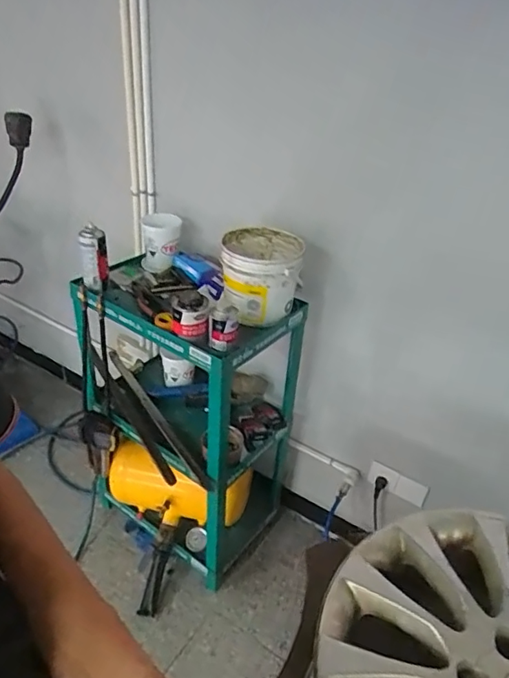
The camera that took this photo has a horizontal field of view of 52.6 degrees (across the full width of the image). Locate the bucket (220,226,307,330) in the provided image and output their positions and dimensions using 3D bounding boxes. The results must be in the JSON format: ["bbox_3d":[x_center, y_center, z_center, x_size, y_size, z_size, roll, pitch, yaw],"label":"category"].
[{"bbox_3d":[0.016,-0.156,1.320,0.198,0.184,0.212,4,33,-1],"label":"bucket"}]

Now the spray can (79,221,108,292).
[{"bbox_3d":[-0.418,-0.212,1.344,0.066,0.164,0.050,-9,36,-21],"label":"spray can"}]

